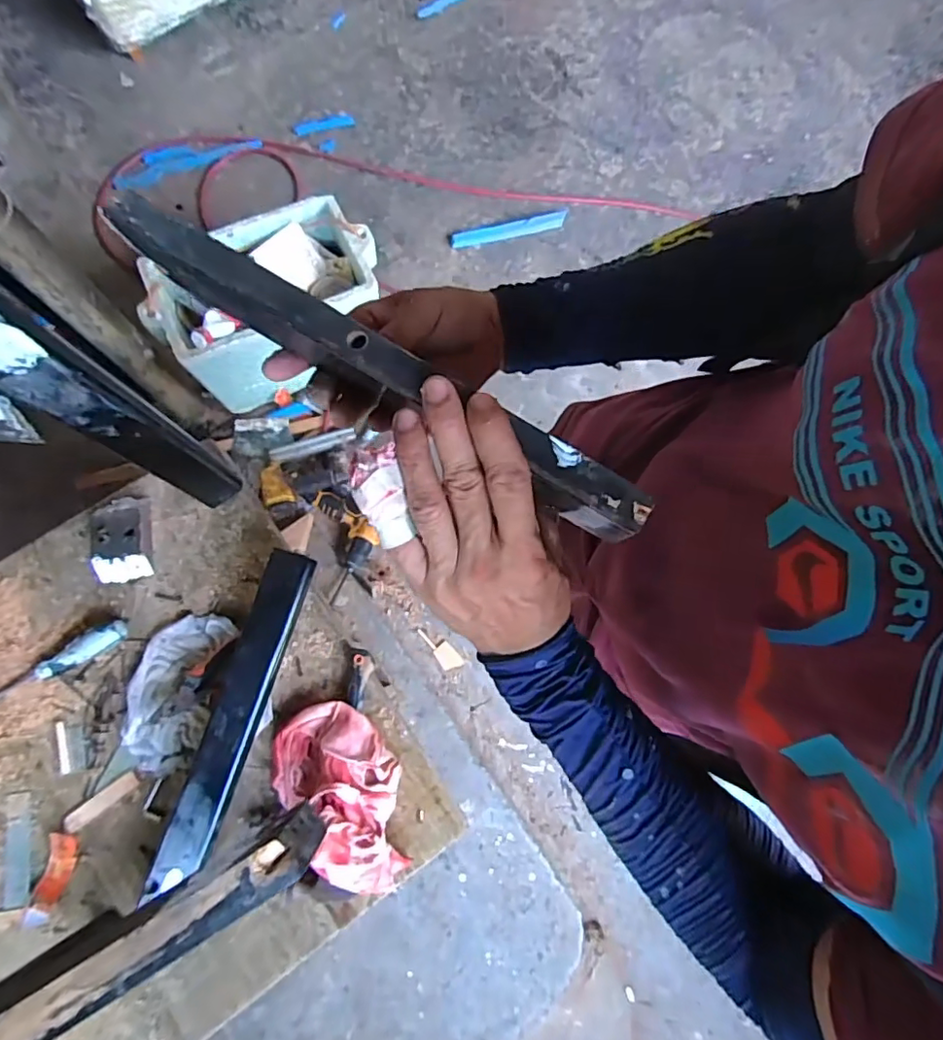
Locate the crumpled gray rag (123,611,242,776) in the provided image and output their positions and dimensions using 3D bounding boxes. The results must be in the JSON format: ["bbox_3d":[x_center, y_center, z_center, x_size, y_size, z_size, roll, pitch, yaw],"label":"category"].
[{"bbox_3d":[-0.358,0.203,0.665,0.101,0.032,0.184,11,76,1],"label":"crumpled gray rag"}]

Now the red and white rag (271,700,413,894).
[{"bbox_3d":[-0.145,0.313,0.625,0.136,0.067,0.214,-40,80,-10],"label":"red and white rag"}]

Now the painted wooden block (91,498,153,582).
[{"bbox_3d":[-0.445,0.022,0.713,0.066,0.027,0.107,-5,76,-3],"label":"painted wooden block"}]

